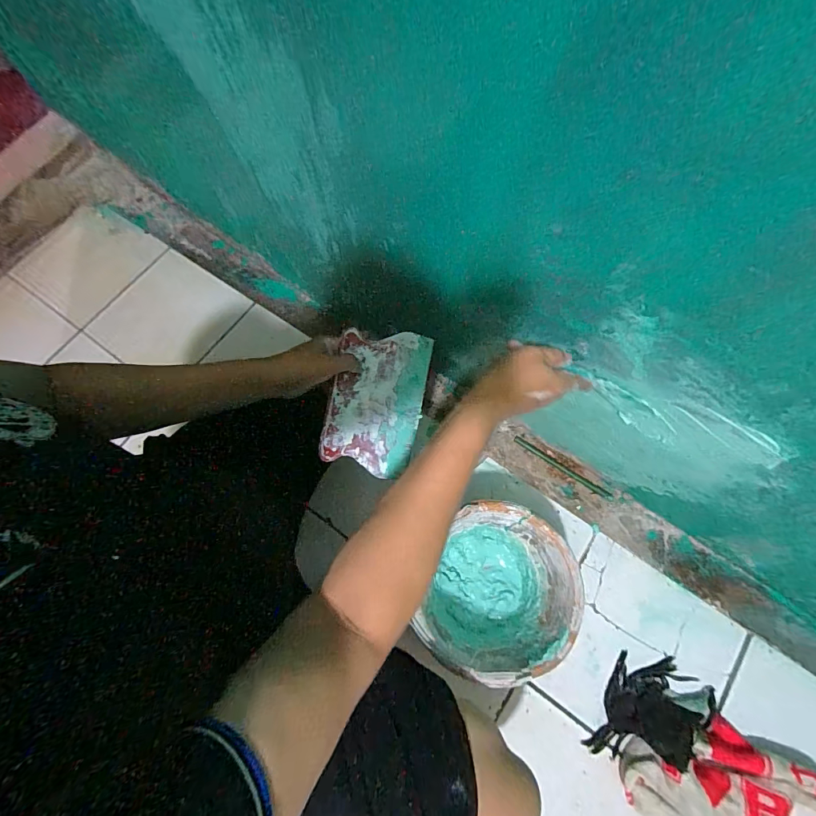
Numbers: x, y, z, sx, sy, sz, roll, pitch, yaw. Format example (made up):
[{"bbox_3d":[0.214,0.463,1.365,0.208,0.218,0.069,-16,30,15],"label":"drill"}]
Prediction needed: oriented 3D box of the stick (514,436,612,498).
[{"bbox_3d":[0.308,0.117,0.796,0.207,0.009,0.014,33,78,13],"label":"stick"}]

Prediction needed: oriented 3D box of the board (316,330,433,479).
[{"bbox_3d":[-0.042,-0.007,0.566,0.142,0.005,0.203,9,93,-30],"label":"board"}]

